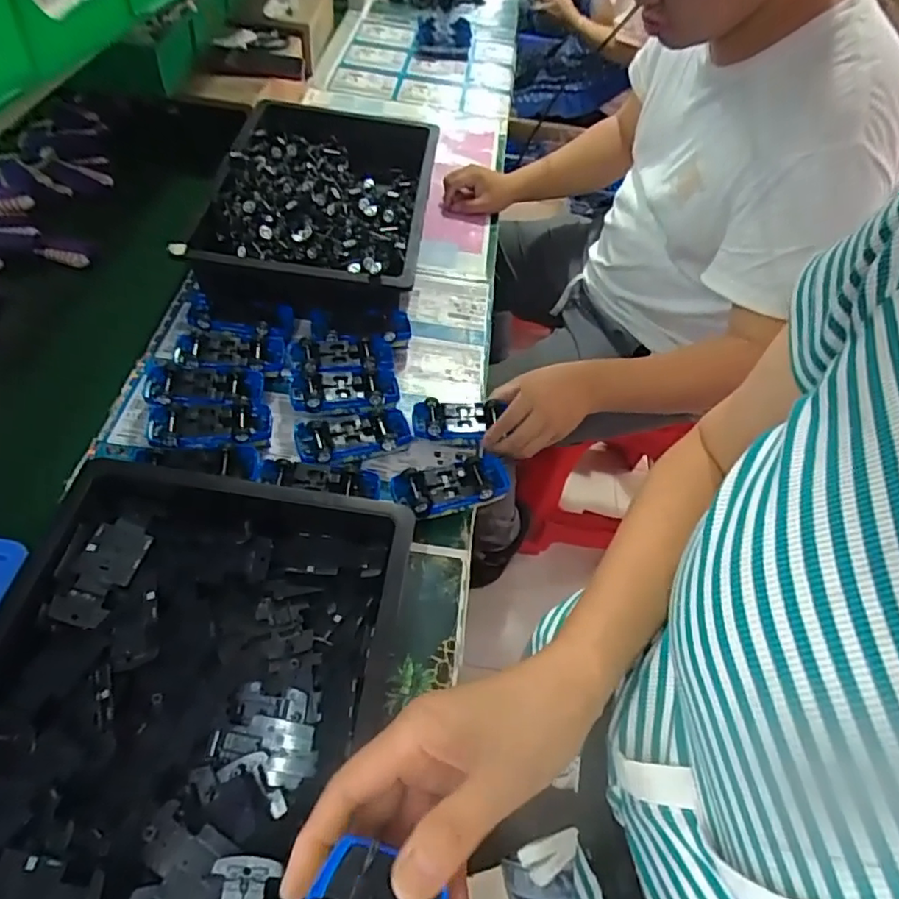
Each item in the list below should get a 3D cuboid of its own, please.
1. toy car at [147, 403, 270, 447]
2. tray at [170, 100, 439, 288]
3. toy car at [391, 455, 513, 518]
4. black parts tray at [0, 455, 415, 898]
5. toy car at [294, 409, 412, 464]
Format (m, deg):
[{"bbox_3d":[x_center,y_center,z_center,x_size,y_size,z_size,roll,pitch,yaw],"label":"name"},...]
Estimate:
[{"bbox_3d":[-0.273,-0.020,0.673,0.129,0.040,0.065,-3,54,-8],"label":"toy car"},{"bbox_3d":[-0.193,-0.385,0.907,0.315,0.108,0.461,5,53,-1],"label":"tray"},{"bbox_3d":[0.003,0.038,0.656,0.129,0.028,0.061,-12,56,-14],"label":"toy car"},{"bbox_3d":[-0.221,0.219,0.448,0.317,0.069,0.444,8,53,0],"label":"black parts tray"},{"bbox_3d":[-0.111,-0.011,0.693,0.133,0.040,0.061,-15,56,-16],"label":"toy car"}]

